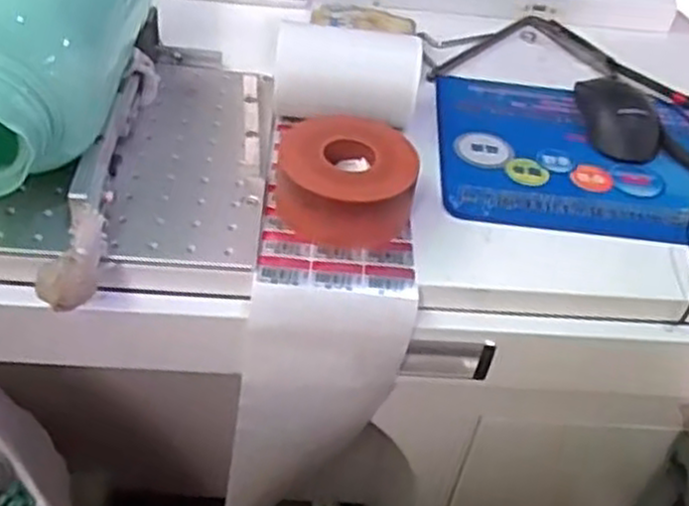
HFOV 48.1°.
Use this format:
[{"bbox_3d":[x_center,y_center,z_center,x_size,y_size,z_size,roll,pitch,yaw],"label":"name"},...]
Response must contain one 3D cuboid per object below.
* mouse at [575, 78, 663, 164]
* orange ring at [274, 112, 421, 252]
[{"bbox_3d":[0.238,-0.124,0.671,0.054,0.037,0.094,1,43,-7],"label":"mouse"},{"bbox_3d":[0.002,-0.052,0.552,0.096,0.050,0.096,4,43,-3],"label":"orange ring"}]

